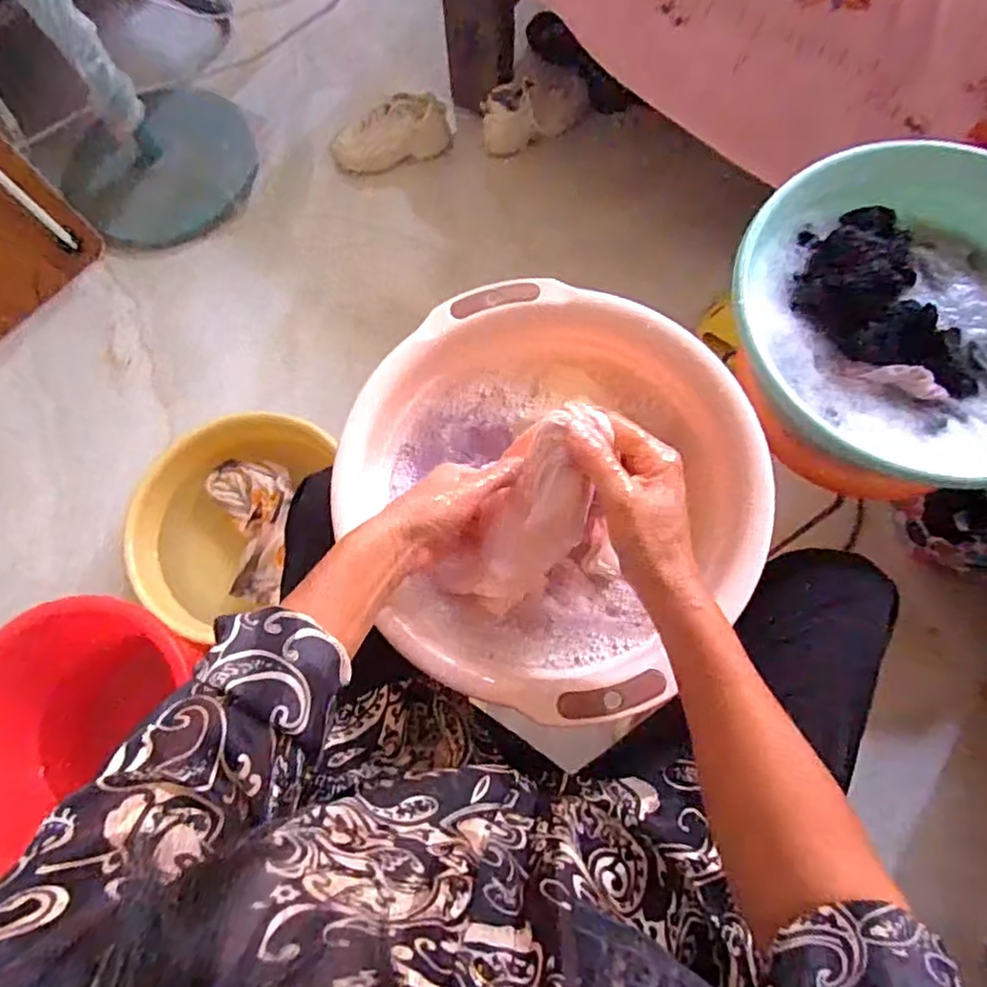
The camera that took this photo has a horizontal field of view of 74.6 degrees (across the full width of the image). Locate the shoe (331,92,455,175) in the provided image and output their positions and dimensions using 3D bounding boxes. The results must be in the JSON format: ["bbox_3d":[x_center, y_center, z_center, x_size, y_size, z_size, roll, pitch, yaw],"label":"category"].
[{"bbox_3d":[-0.211,-0.733,1.331,0.249,0.109,0.092,-8,72,-3],"label":"shoe"}]

